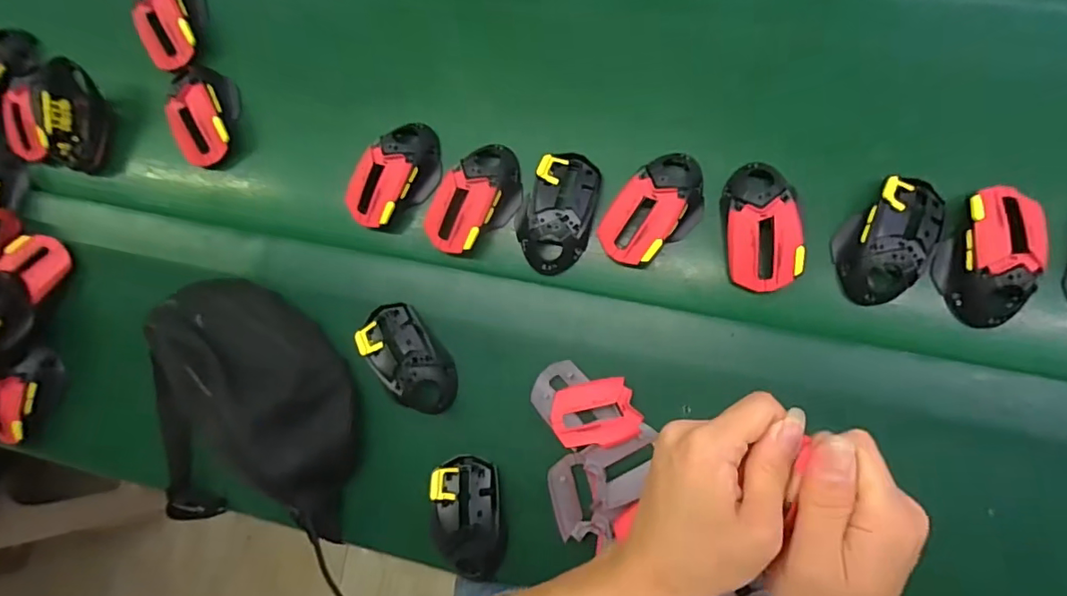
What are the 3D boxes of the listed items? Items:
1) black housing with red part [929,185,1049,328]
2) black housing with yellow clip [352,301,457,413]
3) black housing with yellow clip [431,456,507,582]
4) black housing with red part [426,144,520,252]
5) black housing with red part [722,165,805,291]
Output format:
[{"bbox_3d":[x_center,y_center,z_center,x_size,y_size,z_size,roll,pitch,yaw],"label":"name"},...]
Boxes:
[{"bbox_3d":[0.397,-0.038,0.479,0.071,0.031,0.119,9,85,10],"label":"black housing with red part"},{"bbox_3d":[-0.126,0.061,0.555,0.062,0.035,0.118,-39,80,3],"label":"black housing with yellow clip"},{"bbox_3d":[-0.063,0.218,0.539,0.071,0.033,0.115,0,84,9],"label":"black housing with yellow clip"},{"bbox_3d":[-0.059,-0.098,0.556,0.068,0.032,0.118,38,91,11],"label":"black housing with red part"},{"bbox_3d":[0.211,-0.067,0.511,0.062,0.032,0.118,-7,83,8],"label":"black housing with red part"}]

